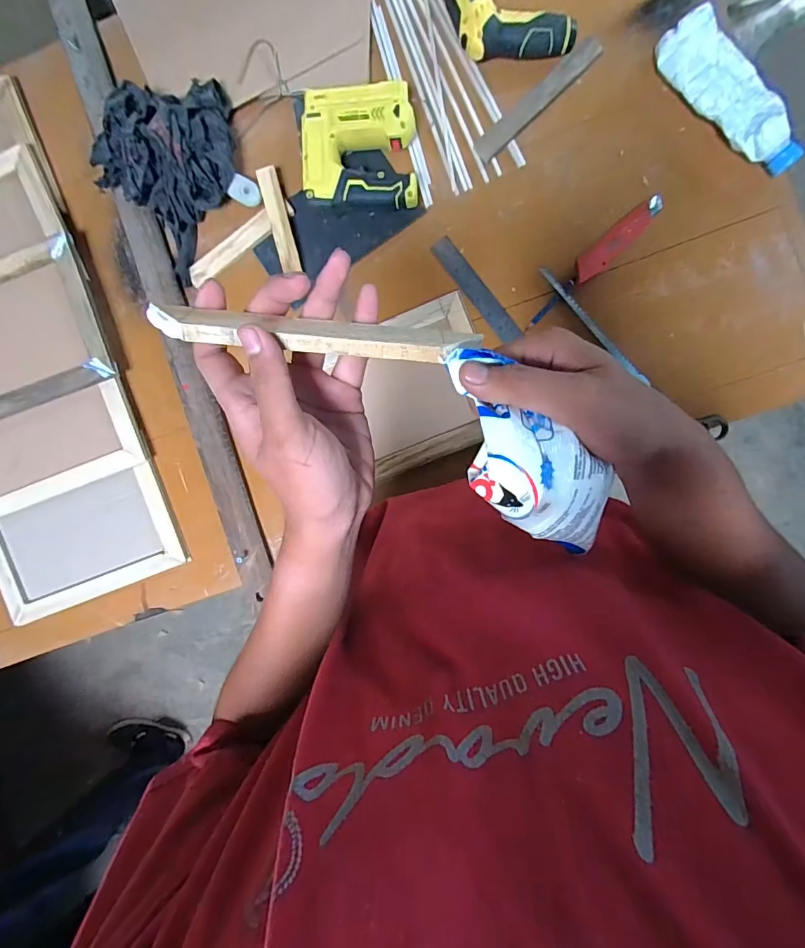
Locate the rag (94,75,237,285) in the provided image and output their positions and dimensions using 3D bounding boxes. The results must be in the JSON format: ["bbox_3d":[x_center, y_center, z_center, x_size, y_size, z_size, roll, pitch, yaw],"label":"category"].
[{"bbox_3d":[-0.321,-0.424,0.601,0.163,0.071,0.243,32,95,5],"label":"rag"}]

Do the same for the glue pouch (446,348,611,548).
[{"bbox_3d":[0.073,-0.005,0.256,0.061,0.034,0.147,-40,104,5],"label":"glue pouch"}]

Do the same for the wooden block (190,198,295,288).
[{"bbox_3d":[-0.233,-0.332,0.630,0.175,0.011,0.034,-37,88,7],"label":"wooden block"}]

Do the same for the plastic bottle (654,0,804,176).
[{"bbox_3d":[0.411,-0.471,0.547,0.072,0.035,0.220,-40,90,5],"label":"plastic bottle"}]

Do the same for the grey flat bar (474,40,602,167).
[{"bbox_3d":[0.178,-0.497,0.590,0.194,0.005,0.031,-40,92,8],"label":"grey flat bar"}]

